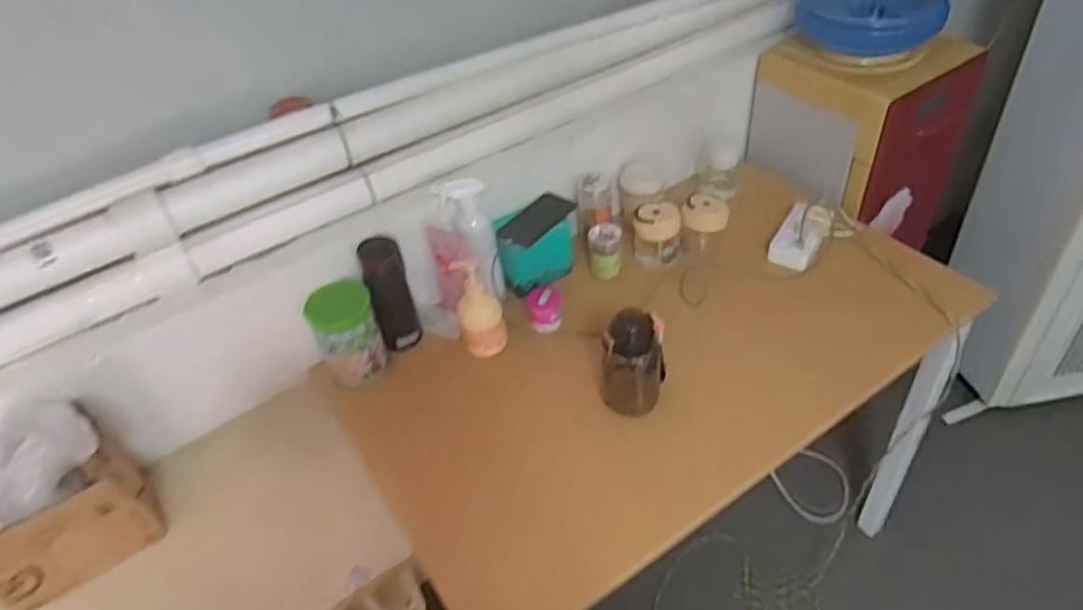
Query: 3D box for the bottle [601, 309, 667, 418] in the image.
[{"bbox_3d":[0.129,0.080,0.990,0.084,0.173,0.068,2,43,8],"label":"bottle"}]

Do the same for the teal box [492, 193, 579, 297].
[{"bbox_3d":[-0.006,-0.104,1.228,0.074,0.115,0.157,30,53,32],"label":"teal box"}]

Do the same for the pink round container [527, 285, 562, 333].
[{"bbox_3d":[0.005,0.010,1.157,0.051,0.052,0.062,-3,43,3],"label":"pink round container"}]

